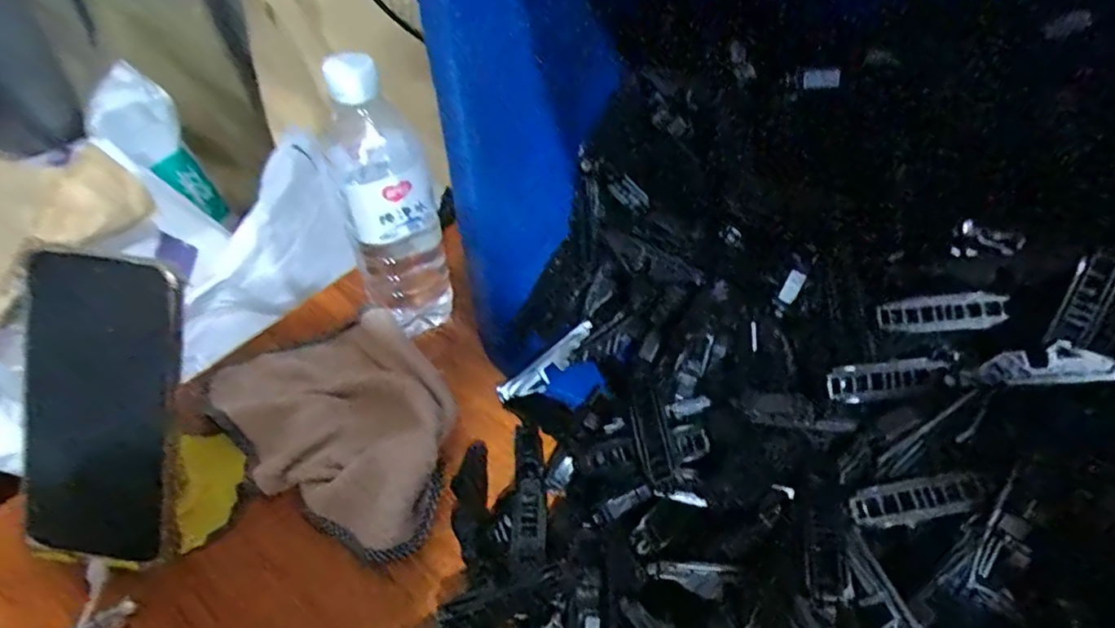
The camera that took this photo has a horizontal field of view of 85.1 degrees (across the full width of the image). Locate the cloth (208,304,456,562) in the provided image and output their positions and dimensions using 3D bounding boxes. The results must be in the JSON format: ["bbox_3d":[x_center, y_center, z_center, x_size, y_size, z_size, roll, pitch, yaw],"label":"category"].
[{"bbox_3d":[-0.149,0.066,0.414,0.130,0.036,0.207,-32,54,-26],"label":"cloth"}]

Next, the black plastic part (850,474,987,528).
[{"bbox_3d":[0.187,0.098,0.316,0.064,0.006,0.019,-15,47,7],"label":"black plastic part"}]

